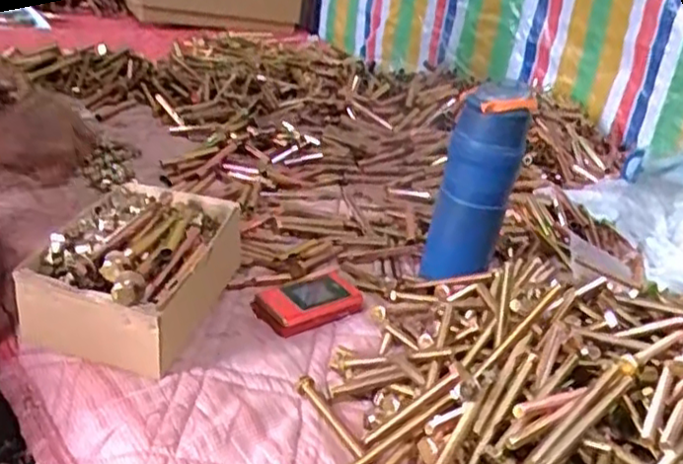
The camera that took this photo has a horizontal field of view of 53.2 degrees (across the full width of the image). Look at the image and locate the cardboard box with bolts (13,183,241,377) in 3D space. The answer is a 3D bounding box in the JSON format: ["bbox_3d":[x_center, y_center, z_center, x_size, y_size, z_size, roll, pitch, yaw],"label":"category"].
[{"bbox_3d":[-0.182,0.030,0.614,0.130,0.081,0.184,15,29,8],"label":"cardboard box with bolts"}]

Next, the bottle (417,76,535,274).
[{"bbox_3d":[0.144,-0.049,0.736,0.075,0.214,0.063,16,29,9],"label":"bottle"}]

